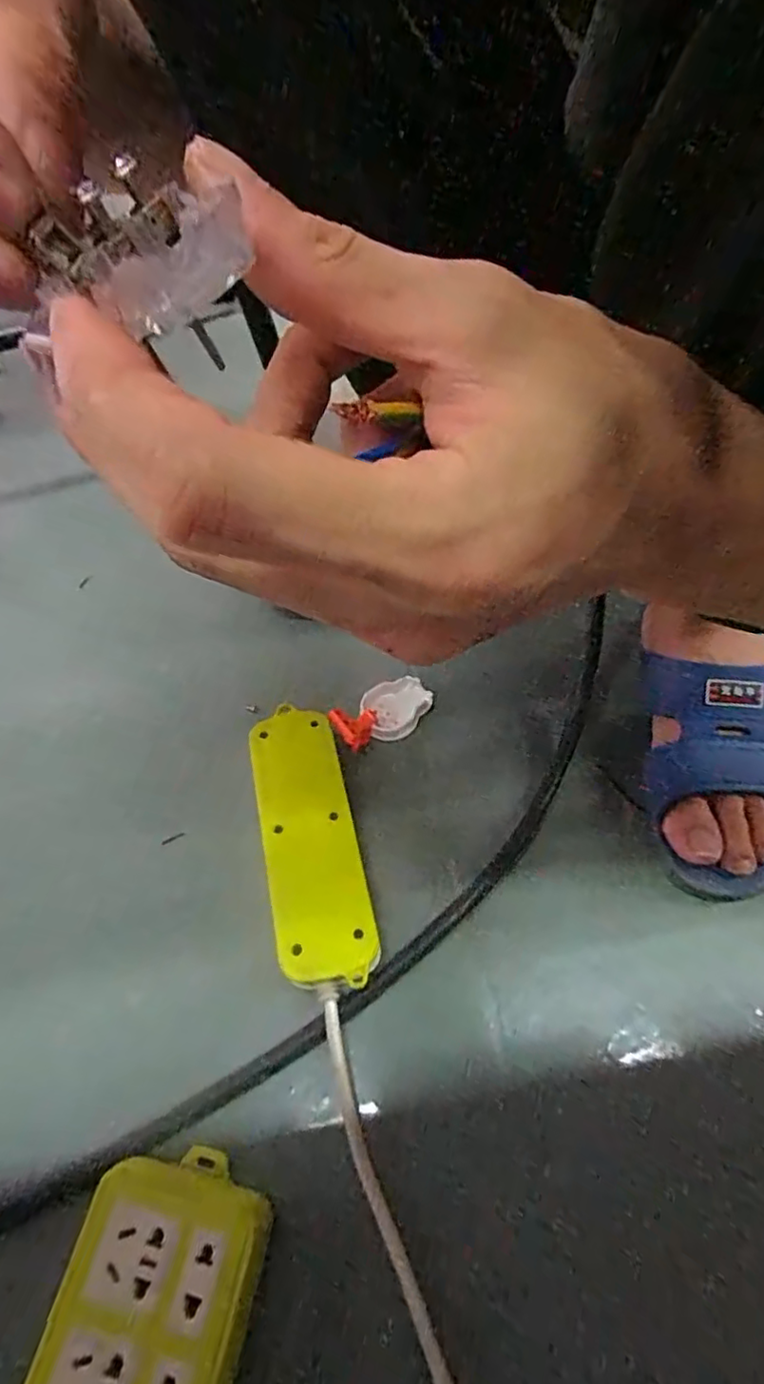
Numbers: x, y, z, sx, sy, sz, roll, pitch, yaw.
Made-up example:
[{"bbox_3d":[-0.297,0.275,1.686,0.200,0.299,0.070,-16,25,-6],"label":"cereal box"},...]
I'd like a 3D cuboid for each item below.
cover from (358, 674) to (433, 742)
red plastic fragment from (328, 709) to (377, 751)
[{"bbox_3d":[0.011,0.011,0.447,0.050,0.012,0.041,-31,62,-13],"label":"cover"},{"bbox_3d":[-0.017,0.028,0.429,0.031,0.026,0.032,-17,59,-6],"label":"red plastic fragment"}]

